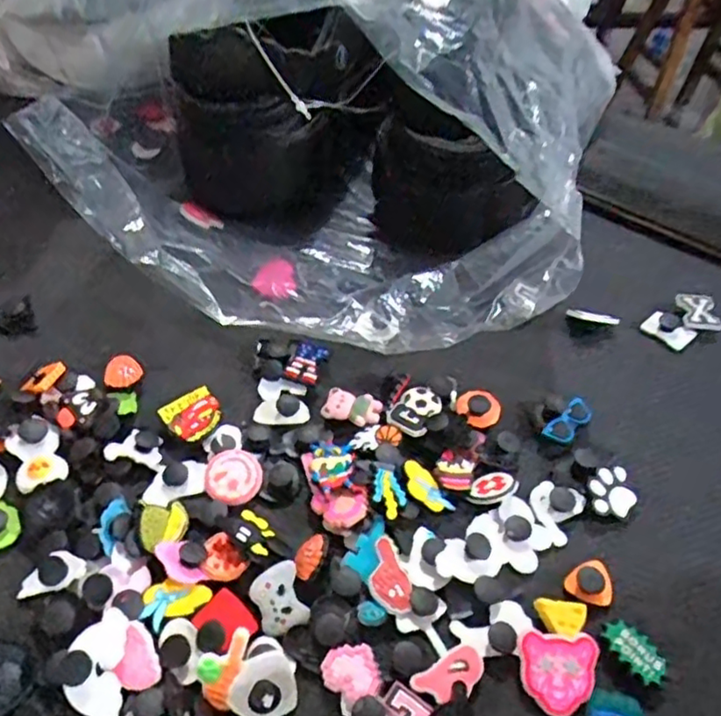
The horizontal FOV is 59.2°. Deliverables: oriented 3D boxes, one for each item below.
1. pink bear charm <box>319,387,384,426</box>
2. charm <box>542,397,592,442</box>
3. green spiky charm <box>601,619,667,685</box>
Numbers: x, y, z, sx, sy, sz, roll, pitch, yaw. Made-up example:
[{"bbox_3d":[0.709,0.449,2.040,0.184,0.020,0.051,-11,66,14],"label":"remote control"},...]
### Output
[{"bbox_3d":[-0.004,0.025,0.320,0.028,0.006,0.017,13,50,8],"label":"pink bear charm"},{"bbox_3d":[0.105,0.031,0.318,0.031,0.009,0.013,-34,59,-28],"label":"charm"},{"bbox_3d":[0.108,0.116,0.250,0.014,0.006,0.024,-25,55,-23],"label":"green spiky charm"}]

